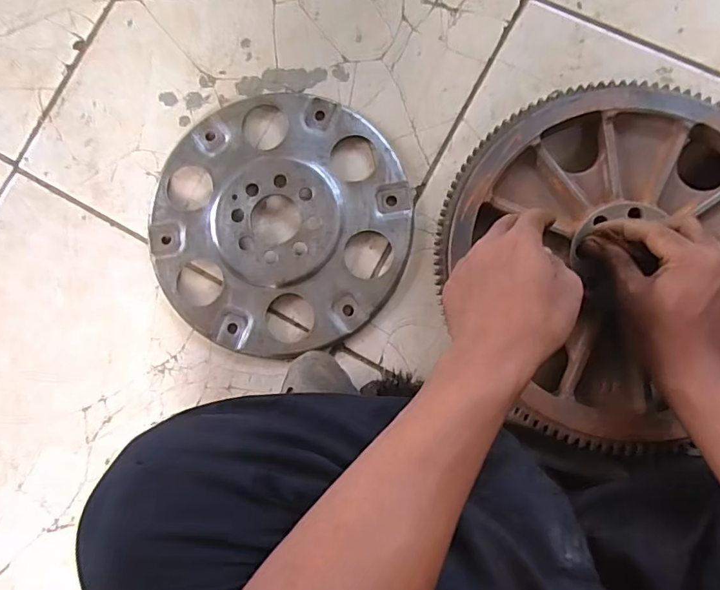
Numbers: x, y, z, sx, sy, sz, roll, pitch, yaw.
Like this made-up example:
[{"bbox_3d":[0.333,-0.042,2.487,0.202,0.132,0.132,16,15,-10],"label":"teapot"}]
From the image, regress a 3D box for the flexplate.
[{"bbox_3d":[-0.082,-0.074,0.500,0.260,0.013,0.253,-1,84,5],"label":"flexplate"}]

